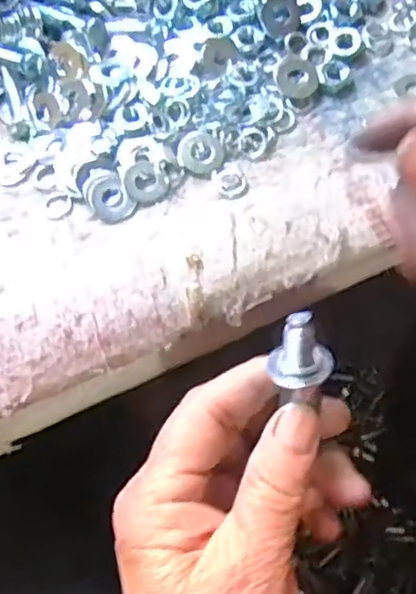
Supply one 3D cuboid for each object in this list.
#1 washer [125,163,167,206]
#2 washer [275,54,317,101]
[{"bbox_3d":[-0.030,-0.054,0.298,0.019,0.004,0.022,-19,68,-6],"label":"washer"},{"bbox_3d":[0.045,-0.112,0.321,0.021,0.004,0.026,-12,67,-3],"label":"washer"}]

